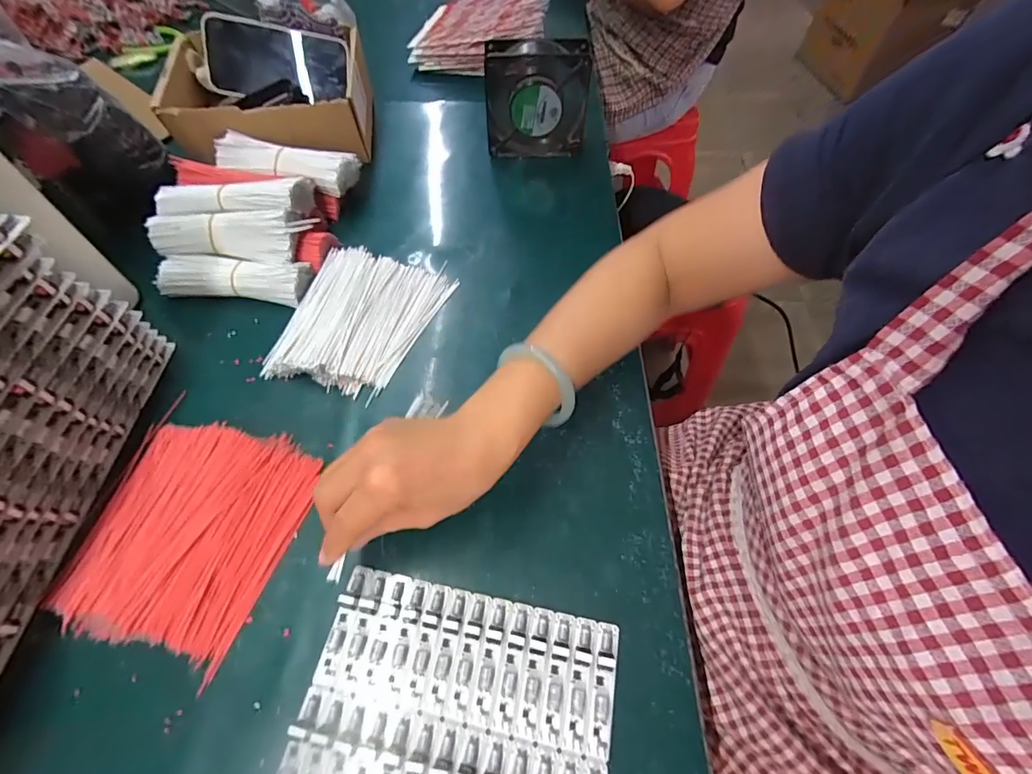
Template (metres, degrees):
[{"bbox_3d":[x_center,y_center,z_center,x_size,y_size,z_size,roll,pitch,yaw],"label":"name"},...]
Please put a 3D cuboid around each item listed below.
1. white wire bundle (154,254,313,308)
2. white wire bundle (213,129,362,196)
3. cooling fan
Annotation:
[{"bbox_3d":[-0.282,-0.107,0.460,0.145,0.036,0.039,1,58,1],"label":"white wire bundle"},{"bbox_3d":[-0.258,-0.250,0.513,0.147,0.037,0.056,11,59,-2],"label":"white wire bundle"},{"bbox_3d":[0.025,-0.336,0.545,0.121,0.135,0.032,-2,58,-1],"label":"cooling fan"}]

